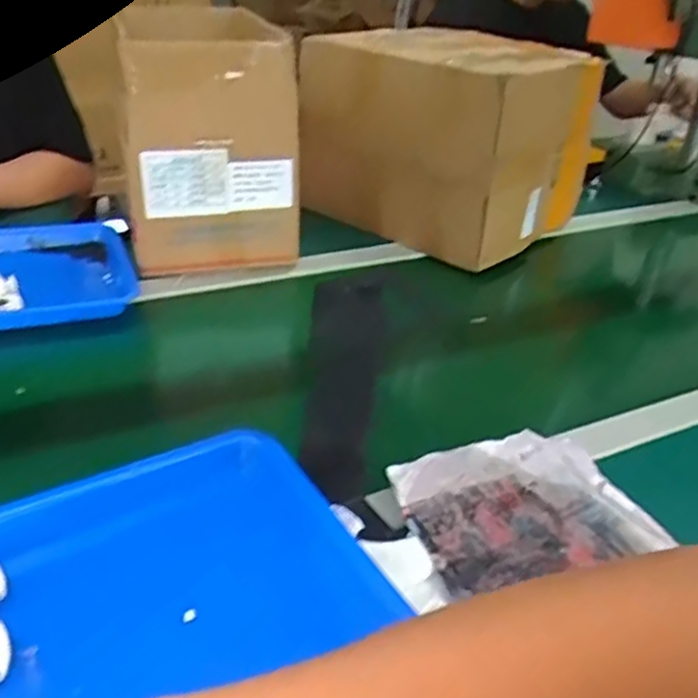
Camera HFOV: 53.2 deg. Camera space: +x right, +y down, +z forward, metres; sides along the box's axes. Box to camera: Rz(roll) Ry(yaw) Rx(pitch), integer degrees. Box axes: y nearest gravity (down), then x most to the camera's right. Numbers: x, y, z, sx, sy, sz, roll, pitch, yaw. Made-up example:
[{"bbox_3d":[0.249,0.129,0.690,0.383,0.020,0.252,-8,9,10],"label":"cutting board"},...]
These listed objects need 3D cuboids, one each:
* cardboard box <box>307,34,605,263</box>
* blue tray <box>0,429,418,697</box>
[{"bbox_3d":[0.130,-0.322,1.033,0.345,0.230,0.232,26,38,32],"label":"cardboard box"},{"bbox_3d":[-0.143,0.163,0.353,0.336,0.041,0.263,-15,36,-28],"label":"blue tray"}]

